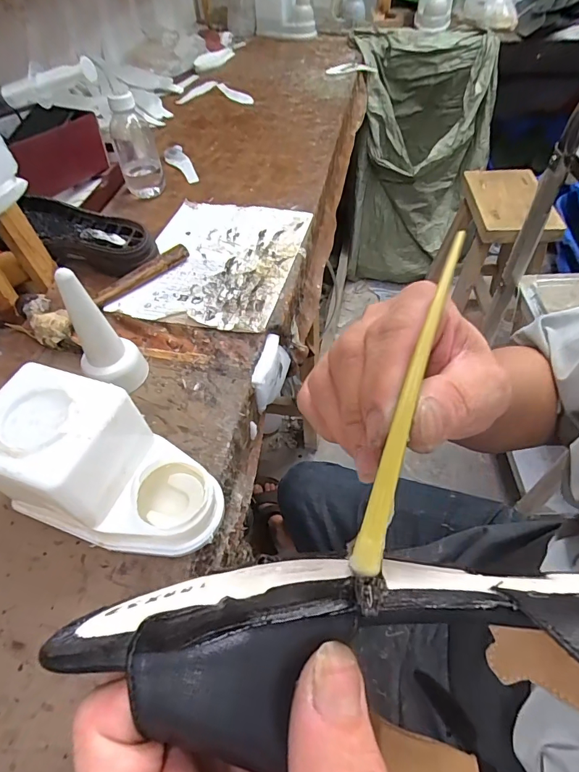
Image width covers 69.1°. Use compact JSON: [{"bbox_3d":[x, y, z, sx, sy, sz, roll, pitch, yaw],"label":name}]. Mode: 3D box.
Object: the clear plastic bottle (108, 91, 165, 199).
[{"bbox_3d":[-0.281,-0.439,0.763,0.072,0.157,0.089,-17,53,-11],"label":"clear plastic bottle"}]

